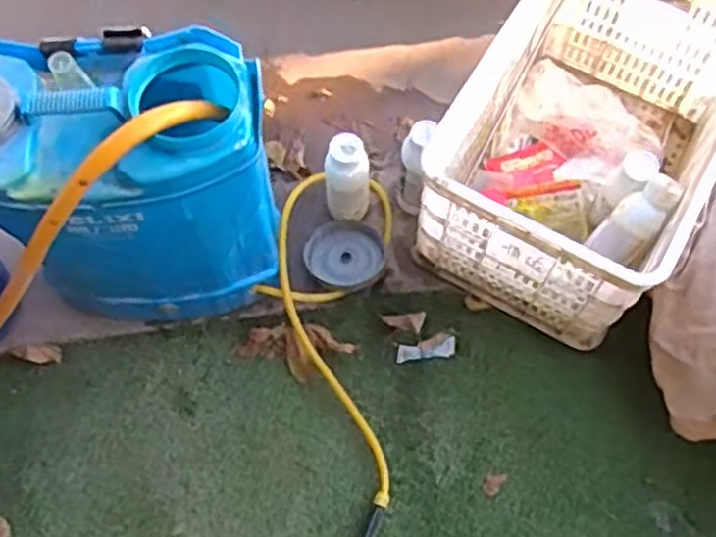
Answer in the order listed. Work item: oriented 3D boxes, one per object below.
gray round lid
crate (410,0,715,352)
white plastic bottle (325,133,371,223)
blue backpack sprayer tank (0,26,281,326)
[{"bbox_3d":[-0.020,-0.021,1.270,0.142,0.027,0.123,19,65,28],"label":"gray round lid"},{"bbox_3d":[0.365,-0.209,1.209,0.375,0.280,0.550,28,70,10],"label":"crate"},{"bbox_3d":[-0.024,-0.144,1.237,0.081,0.172,0.075,2,68,-1],"label":"white plastic bottle"},{"bbox_3d":[-0.306,-0.115,1.033,0.368,0.454,0.219,-6,68,-4],"label":"blue backpack sprayer tank"}]

